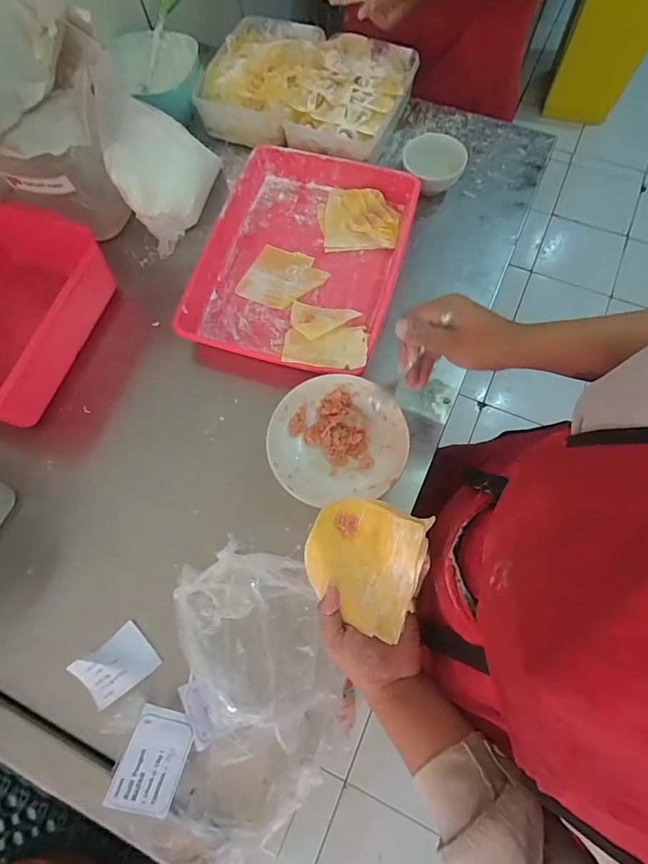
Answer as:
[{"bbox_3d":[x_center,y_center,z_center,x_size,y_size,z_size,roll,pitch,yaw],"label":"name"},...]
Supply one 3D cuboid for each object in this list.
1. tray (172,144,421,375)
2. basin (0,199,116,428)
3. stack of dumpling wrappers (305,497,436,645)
[{"bbox_3d":[-0.030,-0.256,0.638,0.271,0.050,0.355,15,73,6],"label":"tray"},{"bbox_3d":[-0.452,-0.166,0.594,0.220,0.098,0.302,19,73,7],"label":"basin"},{"bbox_3d":[0.041,0.128,0.427,0.117,0.035,0.117,18,73,7],"label":"stack of dumpling wrappers"}]

